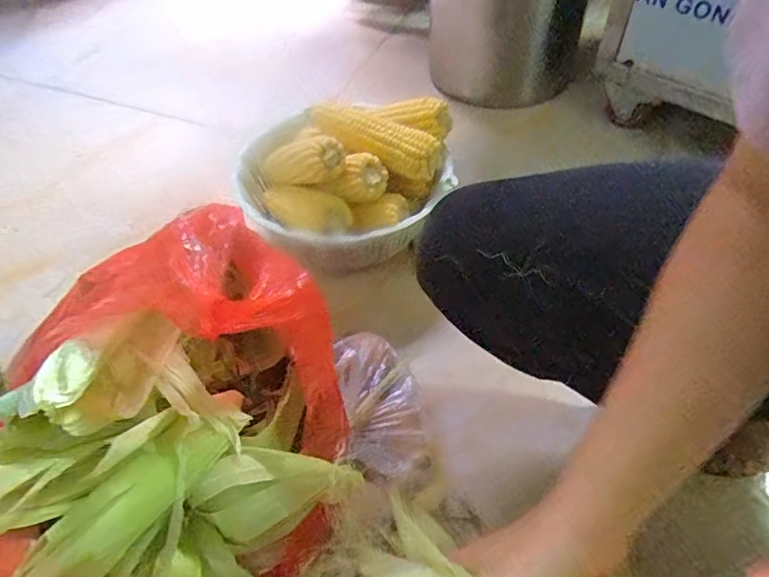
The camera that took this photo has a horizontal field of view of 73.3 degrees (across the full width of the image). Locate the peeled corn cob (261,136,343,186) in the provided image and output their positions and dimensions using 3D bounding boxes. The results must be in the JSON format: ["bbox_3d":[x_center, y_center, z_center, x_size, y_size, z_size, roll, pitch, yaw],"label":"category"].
[{"bbox_3d":[-0.105,-0.153,0.633,0.112,0.047,0.055,4,46,39],"label":"peeled corn cob"}]

